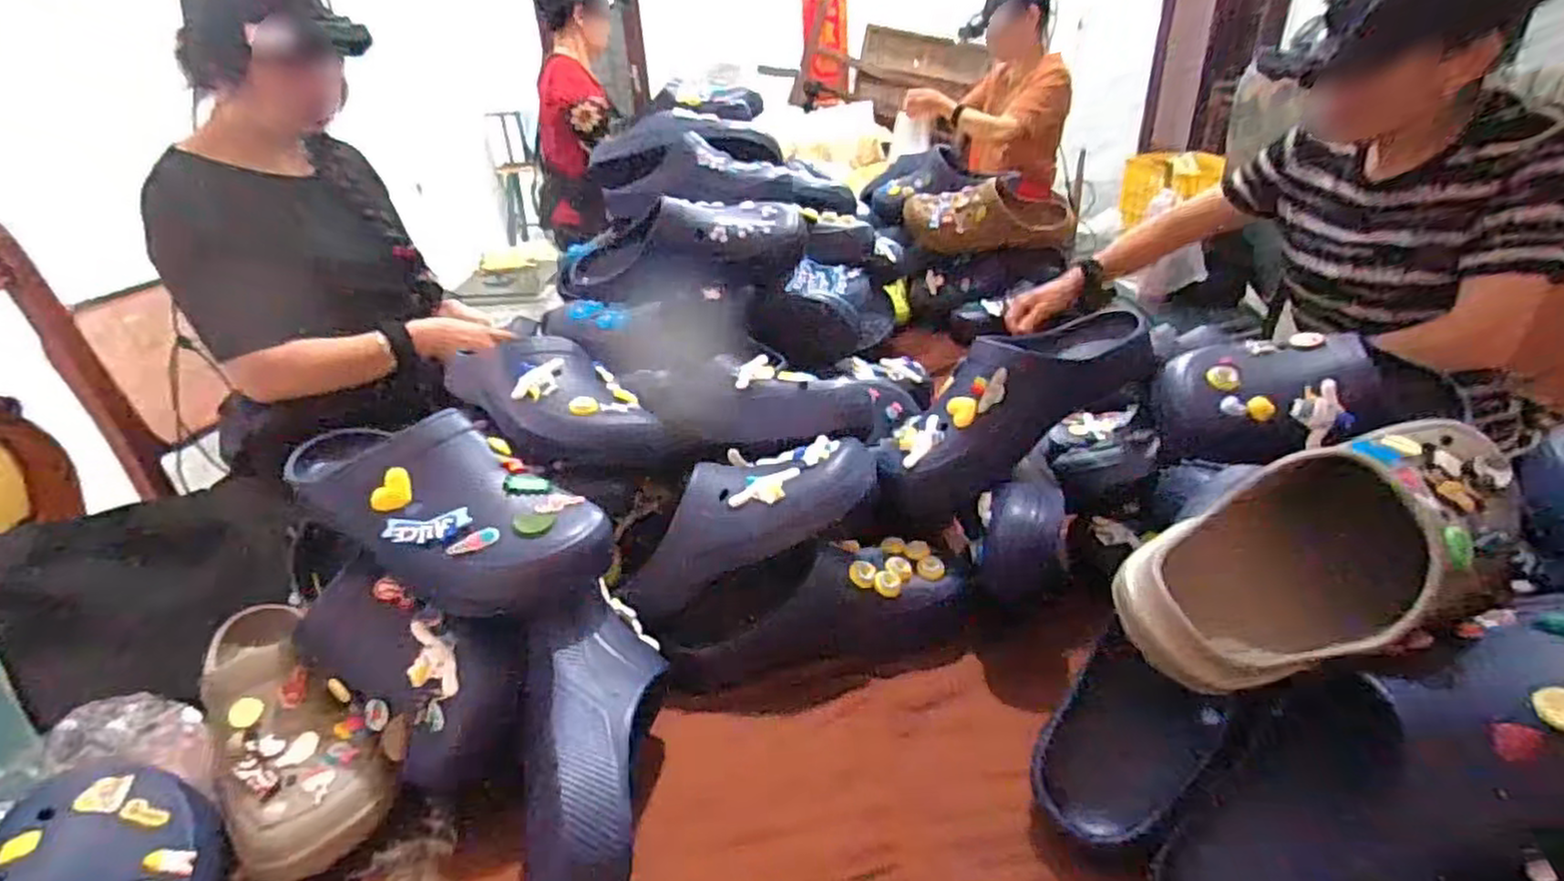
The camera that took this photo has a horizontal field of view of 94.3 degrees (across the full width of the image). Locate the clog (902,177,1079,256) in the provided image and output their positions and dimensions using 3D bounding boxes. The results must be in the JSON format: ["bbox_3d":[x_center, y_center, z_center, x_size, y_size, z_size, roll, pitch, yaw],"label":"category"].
[{"bbox_3d":[0.368,-0.402,1.306,0.286,0.102,0.131,16,34,30],"label":"clog"}]

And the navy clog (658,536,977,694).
[{"bbox_3d":[0.034,0.136,0.632,0.260,0.078,0.113,-5,29,-4],"label":"navy clog"}]

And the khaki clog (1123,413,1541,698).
[{"bbox_3d":[0.325,0.064,0.420,0.271,0.088,0.102,-11,30,-15],"label":"khaki clog"}]

